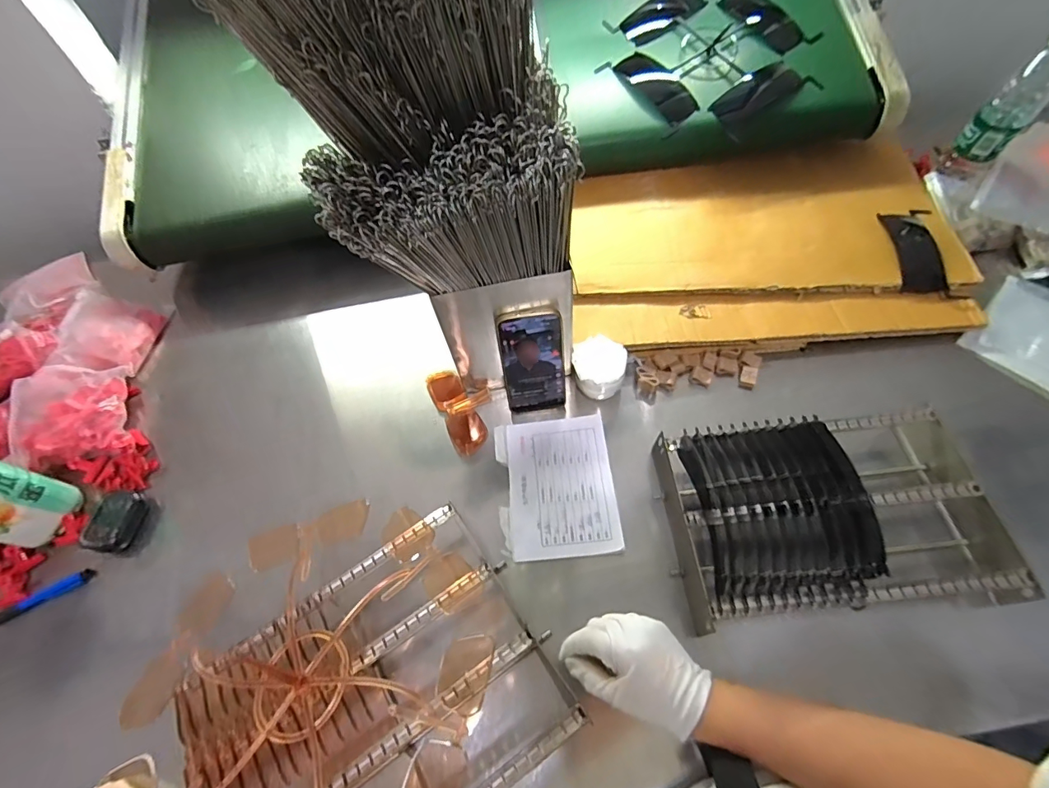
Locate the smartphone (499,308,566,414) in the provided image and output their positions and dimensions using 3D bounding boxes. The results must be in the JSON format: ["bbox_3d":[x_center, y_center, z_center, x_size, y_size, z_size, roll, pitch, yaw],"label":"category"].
[{"bbox_3d":[0.012,-0.033,0.567,0.075,0.149,0.005,-7,45,0],"label":"smartphone"}]

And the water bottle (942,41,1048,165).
[{"bbox_3d":[0.700,-0.412,0.662,0.057,0.191,0.063,-41,65,-18],"label":"water bottle"}]

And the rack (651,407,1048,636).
[{"bbox_3d":[0.319,0.122,0.510,0.311,0.076,0.212,-6,60,1],"label":"rack"}]

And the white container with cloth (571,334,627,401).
[{"bbox_3d":[0.099,-0.030,0.617,0.068,0.066,0.067,-3,60,2],"label":"white container with cloth"}]

